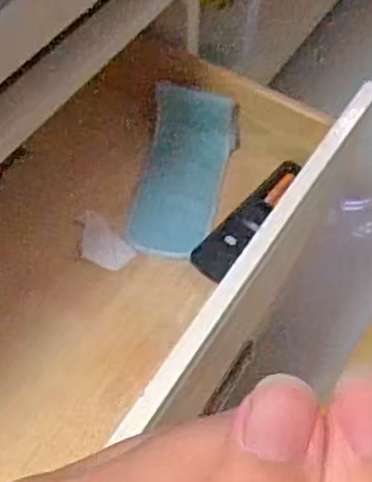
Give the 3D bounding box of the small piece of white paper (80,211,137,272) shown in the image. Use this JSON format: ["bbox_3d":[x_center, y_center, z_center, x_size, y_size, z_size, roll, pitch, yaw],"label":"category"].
[{"bbox_3d":[-0.078,0.001,0.607,0.037,0.004,0.066,-34,63,-23],"label":"small piece of white paper"}]

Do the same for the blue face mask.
[{"bbox_3d":[-0.004,-0.060,0.639,0.074,0.037,0.164,10,70,4],"label":"blue face mask"}]

